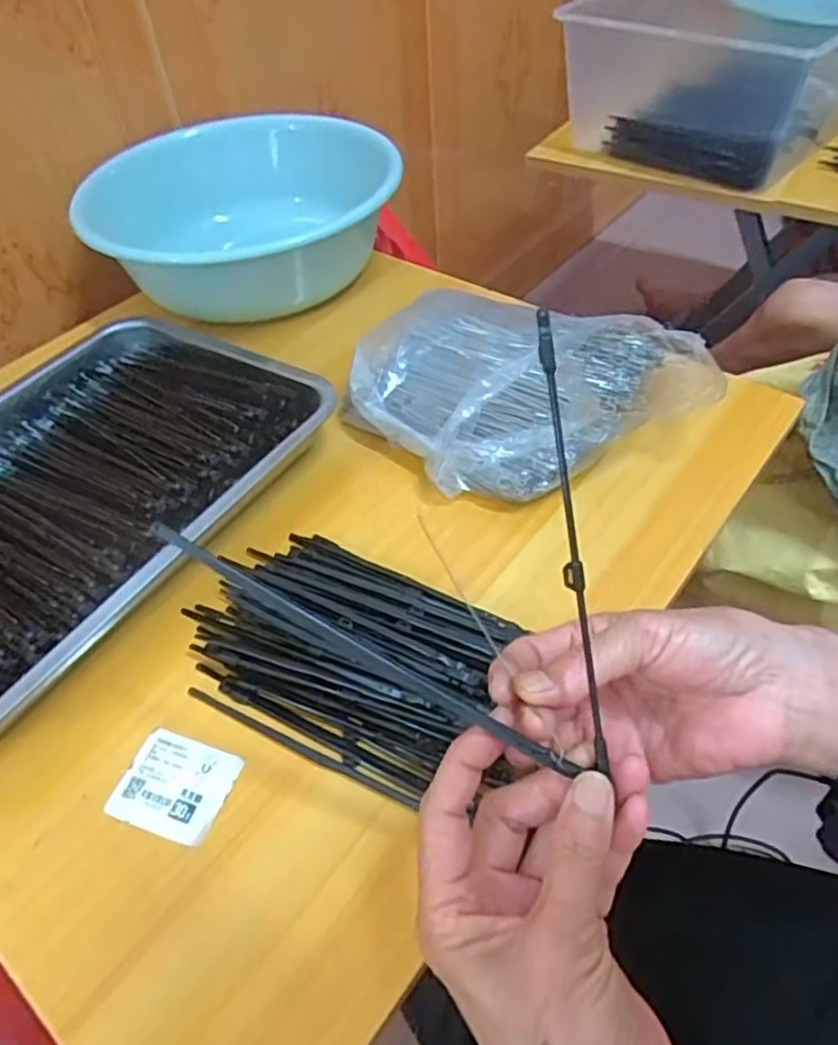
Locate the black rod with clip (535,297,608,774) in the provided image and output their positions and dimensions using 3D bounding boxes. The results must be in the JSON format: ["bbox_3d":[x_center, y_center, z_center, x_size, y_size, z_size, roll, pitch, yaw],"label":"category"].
[{"bbox_3d":[0.053,0.008,0.242,0.005,0.158,0.007,-9,6,-4],"label":"black rod with clip"}]

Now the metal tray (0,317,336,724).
[{"bbox_3d":[-0.268,-0.030,0.502,0.300,0.040,0.341,27,55,25],"label":"metal tray"}]

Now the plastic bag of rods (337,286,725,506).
[{"bbox_3d":[0.084,-0.106,0.533,0.244,0.045,0.212,19,52,19],"label":"plastic bag of rods"}]

